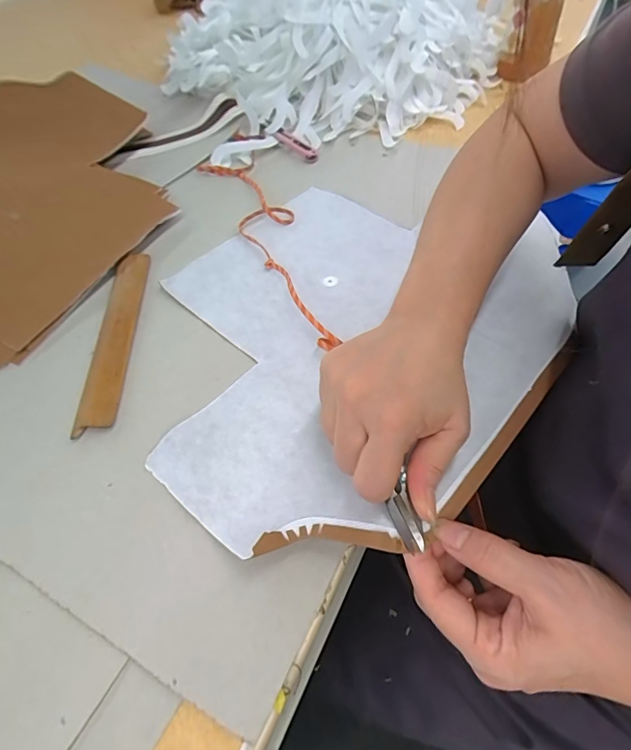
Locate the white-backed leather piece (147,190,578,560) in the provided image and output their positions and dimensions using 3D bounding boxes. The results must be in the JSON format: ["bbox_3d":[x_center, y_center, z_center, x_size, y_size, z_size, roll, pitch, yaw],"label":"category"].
[{"bbox_3d":[0.014,-0.039,0.332,0.299,0.023,0.329,32,62,23],"label":"white-backed leather piece"}]

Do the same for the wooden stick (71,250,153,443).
[{"bbox_3d":[-0.162,-0.035,0.346,0.030,0.009,0.179,-5,55,0],"label":"wooden stick"}]

